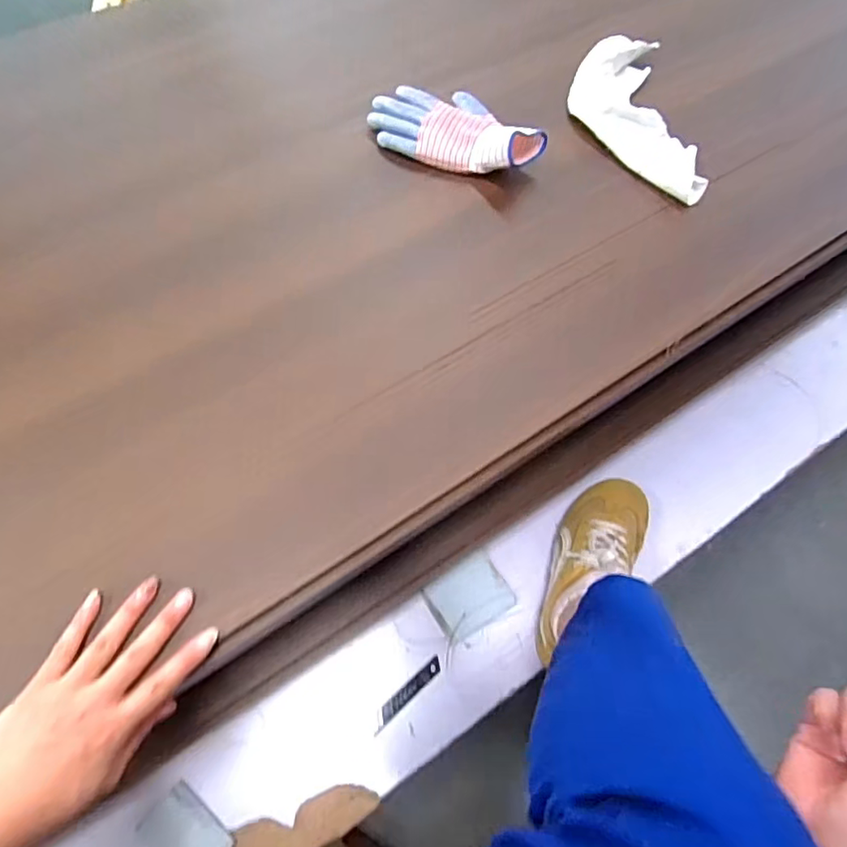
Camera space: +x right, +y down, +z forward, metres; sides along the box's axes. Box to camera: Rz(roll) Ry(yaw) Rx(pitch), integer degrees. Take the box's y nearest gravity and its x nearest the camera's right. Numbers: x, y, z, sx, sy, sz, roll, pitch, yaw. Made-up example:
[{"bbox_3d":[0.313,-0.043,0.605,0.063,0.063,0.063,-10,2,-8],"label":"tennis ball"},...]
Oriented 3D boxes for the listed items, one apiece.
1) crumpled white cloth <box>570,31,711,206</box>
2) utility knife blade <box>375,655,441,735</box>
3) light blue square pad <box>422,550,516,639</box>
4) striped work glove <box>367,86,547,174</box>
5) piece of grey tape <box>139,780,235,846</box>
[{"bbox_3d":[0.244,-0.368,0.658,0.124,0.034,0.262,0,65,-5],"label":"crumpled white cloth"},{"bbox_3d":[-0.018,0.299,0.617,0.097,0.006,0.017,-37,73,-20],"label":"utility knife blade"},{"bbox_3d":[0.055,0.204,0.657,0.089,0.010,0.070,-28,70,-17],"label":"light blue square pad"},{"bbox_3d":[0.041,-0.337,0.626,0.196,0.053,0.115,25,68,9],"label":"striped work glove"},{"bbox_3d":[-0.234,0.410,0.549,0.085,0.006,0.057,41,68,13],"label":"piece of grey tape"}]

